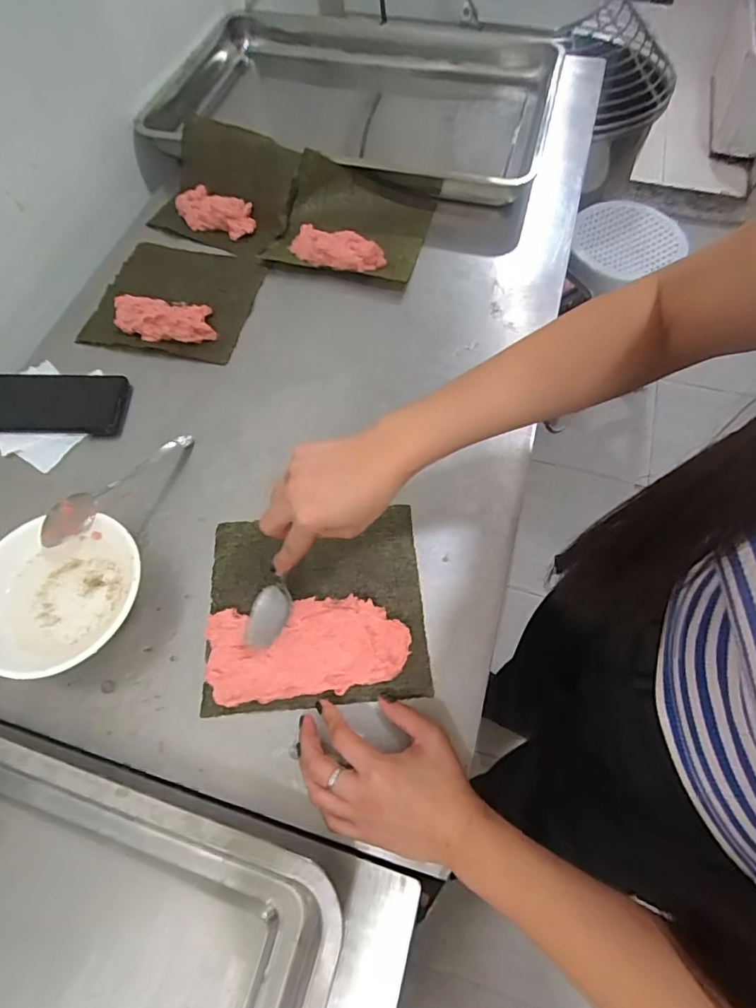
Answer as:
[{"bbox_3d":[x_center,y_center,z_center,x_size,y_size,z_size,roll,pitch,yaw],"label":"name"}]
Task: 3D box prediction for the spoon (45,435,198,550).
[{"bbox_3d":[-0.253,-0.023,0.489,0.033,0.017,0.174,29,51,14],"label":"spoon"}]

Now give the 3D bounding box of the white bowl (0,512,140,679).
[{"bbox_3d":[-0.281,0.083,0.442,0.135,0.048,0.135,-1,65,1],"label":"white bowl"}]

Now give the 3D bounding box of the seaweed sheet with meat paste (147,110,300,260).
[{"bbox_3d":[-0.214,-0.438,0.679,0.194,0.057,0.165,15,67,8],"label":"seaweed sheet with meat paste"}]

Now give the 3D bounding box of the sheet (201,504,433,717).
[{"bbox_3d":[-0.057,0.090,0.450,0.193,0.018,0.173,-5,65,-1],"label":"sheet"}]

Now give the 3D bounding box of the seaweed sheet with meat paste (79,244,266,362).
[{"bbox_3d":[-0.257,-0.269,0.622,0.195,0.033,0.176,10,66,6],"label":"seaweed sheet with meat paste"}]

